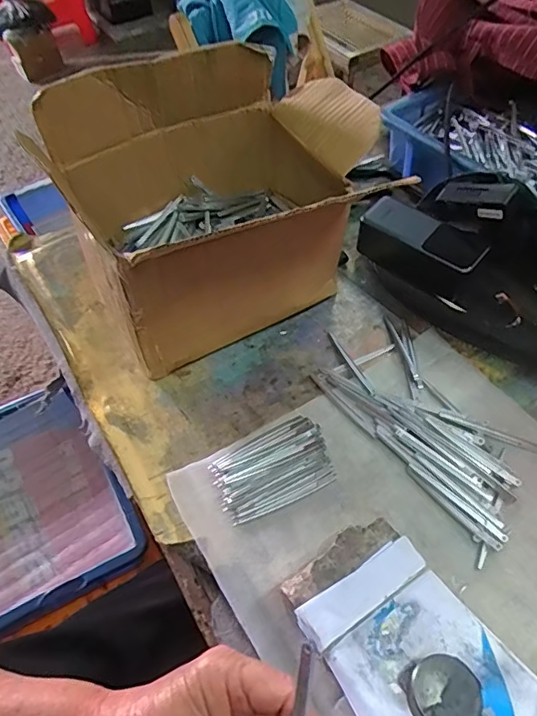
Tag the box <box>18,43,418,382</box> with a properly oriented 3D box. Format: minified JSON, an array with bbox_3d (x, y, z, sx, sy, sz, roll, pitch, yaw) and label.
[{"bbox_3d":[-0.052,-0.158,0.517,0.269,0.231,0.230,-28,56,-17],"label":"box"}]

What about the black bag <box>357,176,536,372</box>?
[{"bbox_3d":[0.230,-0.089,0.529,0.284,0.087,0.132,37,63,27],"label":"black bag"}]

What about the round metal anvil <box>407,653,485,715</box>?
[{"bbox_3d":[0.100,0.194,0.301,0.041,0.020,0.038,-2,52,2],"label":"round metal anvil"}]

